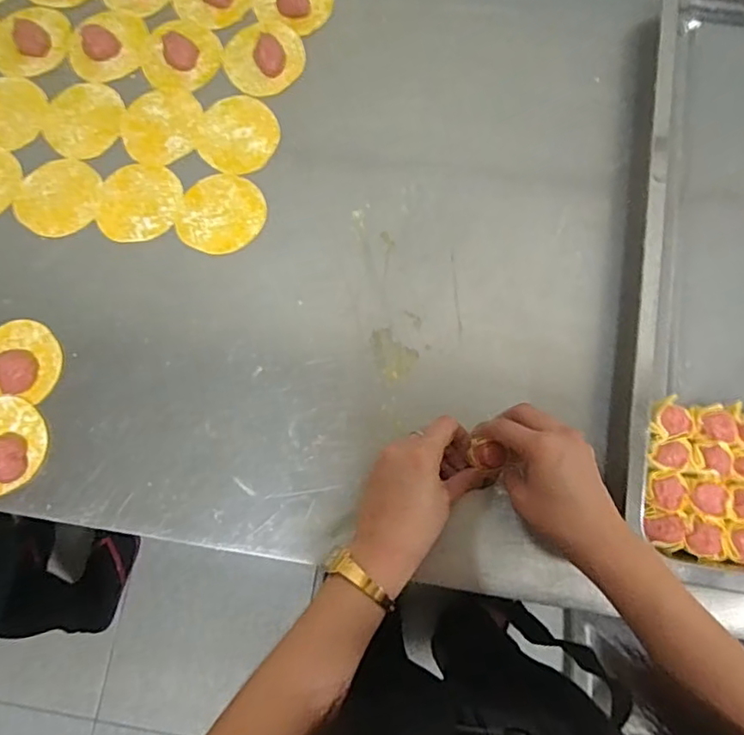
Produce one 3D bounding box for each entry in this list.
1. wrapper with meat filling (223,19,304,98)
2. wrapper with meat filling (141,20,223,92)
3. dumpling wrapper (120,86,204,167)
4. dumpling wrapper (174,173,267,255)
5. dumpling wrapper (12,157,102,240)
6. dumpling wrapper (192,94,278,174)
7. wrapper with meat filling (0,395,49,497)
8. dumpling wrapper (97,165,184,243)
[{"bbox_3d":[-0.112,-0.318,0.579,0.080,0.023,0.083,-1,76,2],"label":"wrapper with meat filling"},{"bbox_3d":[-0.196,-0.323,0.585,0.078,0.018,0.081,-1,76,2],"label":"wrapper with meat filling"},{"bbox_3d":[-0.211,-0.243,0.573,0.075,0.004,0.088,8,76,4],"label":"dumpling wrapper"},{"bbox_3d":[-0.143,-0.147,0.550,0.082,0.004,0.080,-1,76,2],"label":"dumpling wrapper"},{"bbox_3d":[-0.305,-0.165,0.561,0.079,0.004,0.079,-1,76,2],"label":"dumpling wrapper"},{"bbox_3d":[-0.132,-0.230,0.570,0.078,0.004,0.085,-1,76,2],"label":"dumpling wrapper"},{"bbox_3d":[-0.324,0.066,0.493,0.075,0.018,0.084,-8,76,0],"label":"wrapper with meat filling"},{"bbox_3d":[-0.225,-0.159,0.555,0.078,0.004,0.080,0,76,0],"label":"dumpling wrapper"}]

